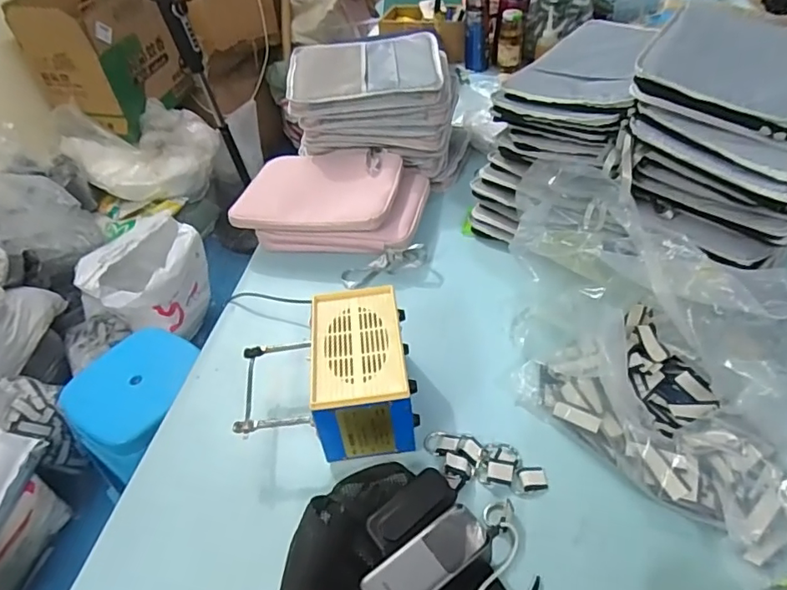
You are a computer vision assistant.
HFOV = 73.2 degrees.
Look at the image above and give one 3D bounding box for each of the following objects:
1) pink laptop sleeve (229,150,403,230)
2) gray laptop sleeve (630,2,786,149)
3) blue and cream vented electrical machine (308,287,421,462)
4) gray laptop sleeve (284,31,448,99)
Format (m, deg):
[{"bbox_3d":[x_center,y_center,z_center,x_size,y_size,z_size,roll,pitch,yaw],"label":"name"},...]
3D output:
[{"bbox_3d":[-0.136,-0.196,0.967,0.283,0.028,0.217,1,44,9],"label":"pink laptop sleeve"},{"bbox_3d":[0.462,-0.309,0.703,0.225,0.035,0.269,30,58,19],"label":"gray laptop sleeve"},{"bbox_3d":[-0.036,0.099,0.677,0.117,0.121,0.187,-6,43,2],"label":"blue and cream vented electrical machine"},{"bbox_3d":[-0.059,-0.455,1.047,0.297,0.029,0.225,-6,43,2],"label":"gray laptop sleeve"}]

